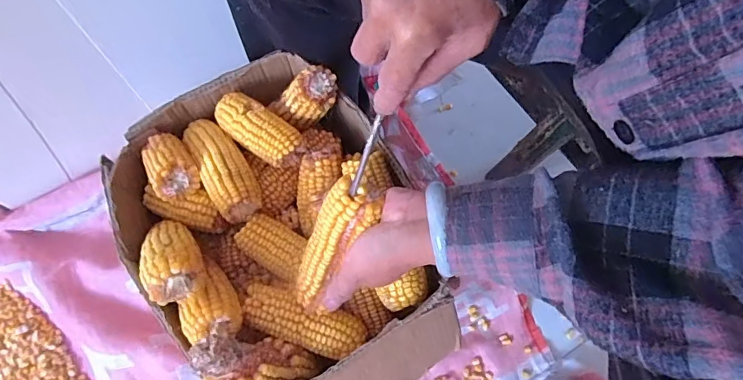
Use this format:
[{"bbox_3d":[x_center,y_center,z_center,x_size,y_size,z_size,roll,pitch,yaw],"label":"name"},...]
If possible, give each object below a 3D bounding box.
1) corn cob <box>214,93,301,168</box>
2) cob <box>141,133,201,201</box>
[{"bbox_3d":[-0.124,-0.065,0.493,0.109,0.034,0.044,36,72,15],"label":"corn cob"},{"bbox_3d":[-0.213,-0.030,0.478,0.047,0.039,0.073,-29,69,-10],"label":"cob"}]

